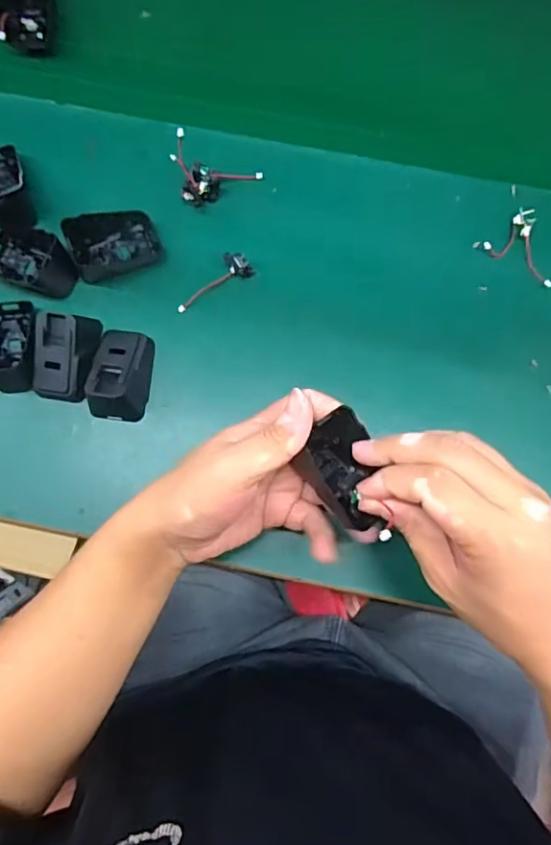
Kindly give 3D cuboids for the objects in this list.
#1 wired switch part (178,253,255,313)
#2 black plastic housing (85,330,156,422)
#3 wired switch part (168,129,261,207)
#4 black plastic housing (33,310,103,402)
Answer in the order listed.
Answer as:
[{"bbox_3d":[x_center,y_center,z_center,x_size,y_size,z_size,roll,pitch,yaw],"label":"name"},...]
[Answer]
[{"bbox_3d":[-0.051,-0.114,0.441,0.068,0.015,0.020,-30,83,-4],"label":"wired switch part"},{"bbox_3d":[-0.119,-0.038,0.419,0.040,0.036,0.068,9,82,1],"label":"black plastic housing"},{"bbox_3d":[-0.056,-0.201,0.447,0.074,0.019,0.050,27,83,4],"label":"wired switch part"},{"bbox_3d":[-0.163,-0.053,0.422,0.043,0.035,0.069,11,82,2],"label":"black plastic housing"}]

